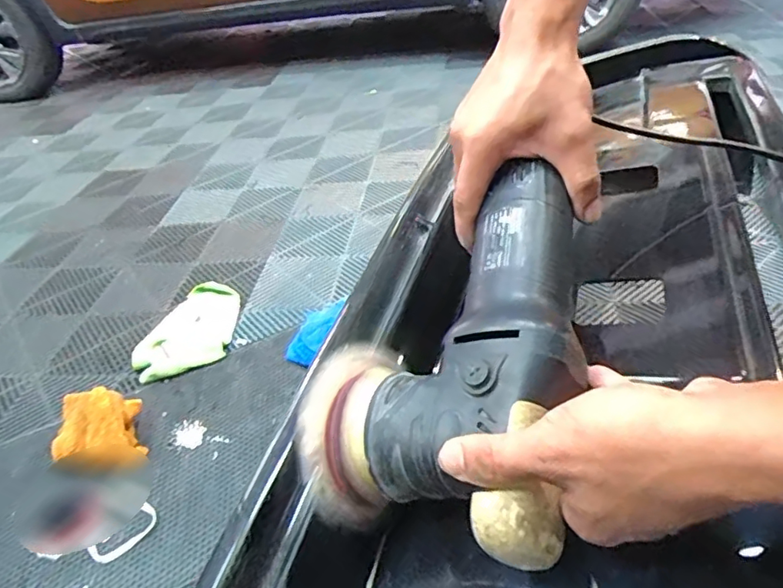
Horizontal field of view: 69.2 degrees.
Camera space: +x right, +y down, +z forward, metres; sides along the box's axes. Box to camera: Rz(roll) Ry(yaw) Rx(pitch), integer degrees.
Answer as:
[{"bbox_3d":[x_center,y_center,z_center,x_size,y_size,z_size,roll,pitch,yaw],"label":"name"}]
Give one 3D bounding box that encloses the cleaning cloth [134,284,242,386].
[{"bbox_3d":[-0.431,0.078,1.231,0.183,0.033,0.288,-1,39,8],"label":"cleaning cloth"}]

